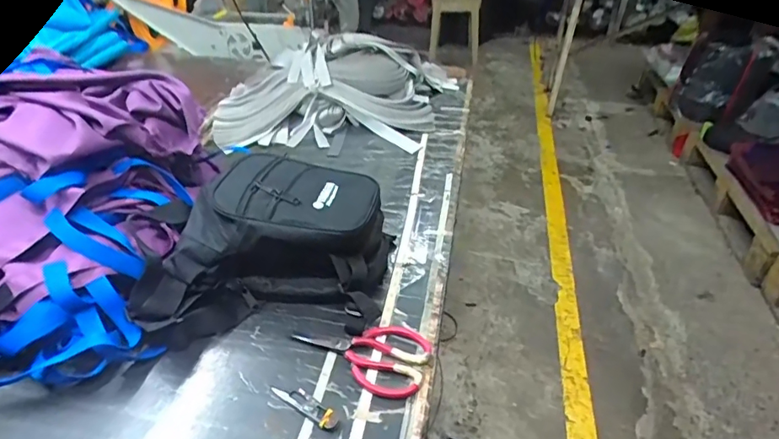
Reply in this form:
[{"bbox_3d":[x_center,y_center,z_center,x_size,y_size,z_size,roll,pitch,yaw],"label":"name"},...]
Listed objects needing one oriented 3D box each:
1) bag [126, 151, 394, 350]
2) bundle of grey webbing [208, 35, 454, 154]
[{"bbox_3d":[-0.164,0.033,0.711,0.301,0.145,0.255,4,35,3],"label":"bag"},{"bbox_3d":[-0.128,-0.337,1.239,0.559,0.154,0.373,2,35,1],"label":"bundle of grey webbing"}]

